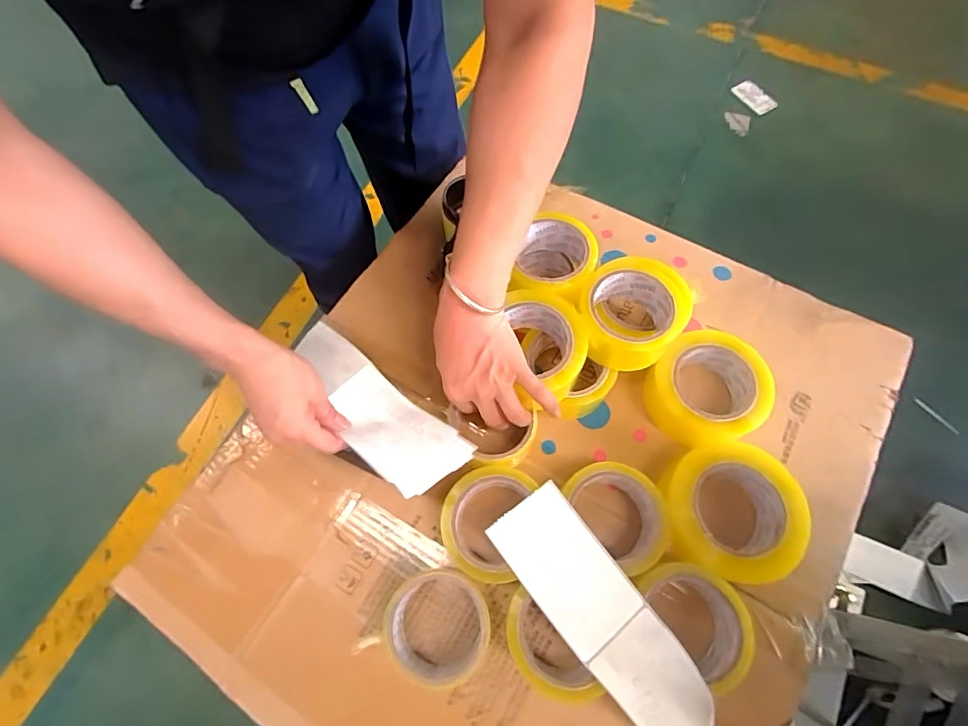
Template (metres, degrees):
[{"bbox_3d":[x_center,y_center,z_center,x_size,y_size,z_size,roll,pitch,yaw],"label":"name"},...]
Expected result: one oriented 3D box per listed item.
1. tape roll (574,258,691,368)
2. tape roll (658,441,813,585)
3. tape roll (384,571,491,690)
[{"bbox_3d":[0.152,-0.051,0.488,0.106,0.043,0.108,0,68,0],"label":"tape roll"},{"bbox_3d":[0.235,0.143,0.453,0.121,0.067,0.119,-1,69,3],"label":"tape roll"},{"bbox_3d":[-0.042,0.247,0.429,0.092,0.049,0.099,0,68,0],"label":"tape roll"}]

